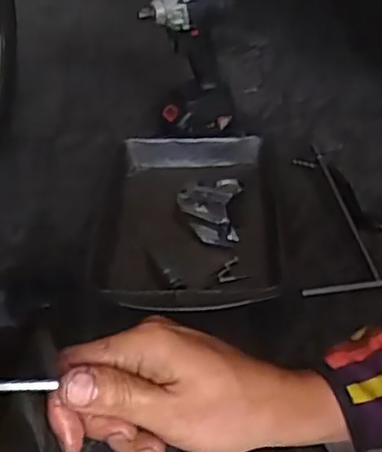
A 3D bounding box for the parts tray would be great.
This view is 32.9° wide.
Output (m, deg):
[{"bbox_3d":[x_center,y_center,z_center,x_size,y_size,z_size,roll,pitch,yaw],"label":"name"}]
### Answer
[{"bbox_3d":[-0.002,-0.010,0.880,0.241,0.049,0.357,-1,41,2],"label":"parts tray"}]

